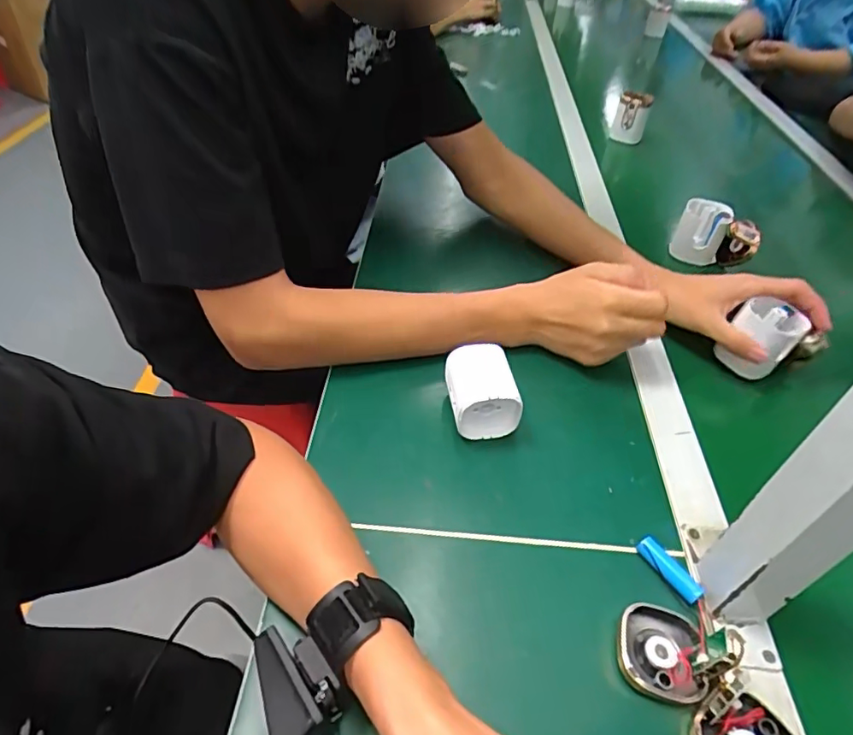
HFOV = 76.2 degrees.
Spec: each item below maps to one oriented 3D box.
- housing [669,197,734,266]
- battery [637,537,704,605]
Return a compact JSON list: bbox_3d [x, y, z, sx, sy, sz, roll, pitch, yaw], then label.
[{"bbox_3d":[0.342,-0.168,0.680,0.059,0.073,0.031,24,48,17],"label":"housing"},{"bbox_3d":[0.172,0.143,0.386,0.014,0.013,0.049,-23,52,-26],"label":"battery"}]

